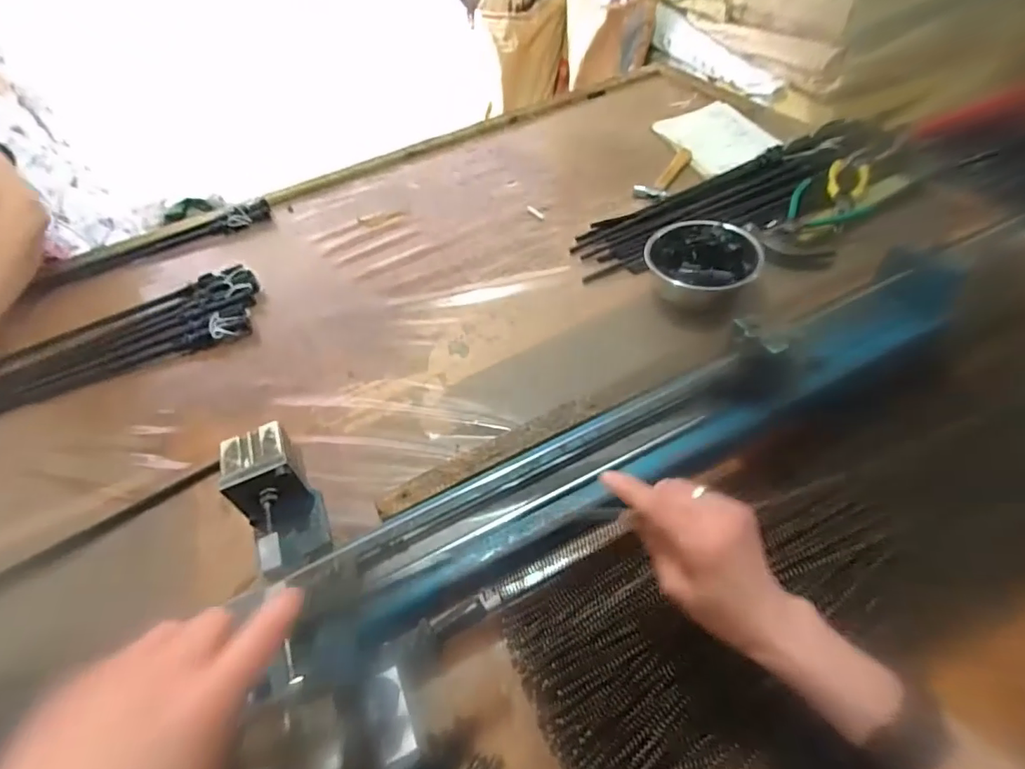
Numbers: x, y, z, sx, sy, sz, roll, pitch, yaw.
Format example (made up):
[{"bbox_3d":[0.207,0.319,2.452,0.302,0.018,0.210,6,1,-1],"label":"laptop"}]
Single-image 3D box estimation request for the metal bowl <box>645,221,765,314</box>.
[{"bbox_3d":[0.253,-0.165,0.691,0.141,0.066,0.141,-4,50,5],"label":"metal bowl"}]

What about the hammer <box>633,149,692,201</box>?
[{"bbox_3d":[0.275,-0.378,0.913,0.061,0.028,0.169,22,57,24],"label":"hammer"}]

